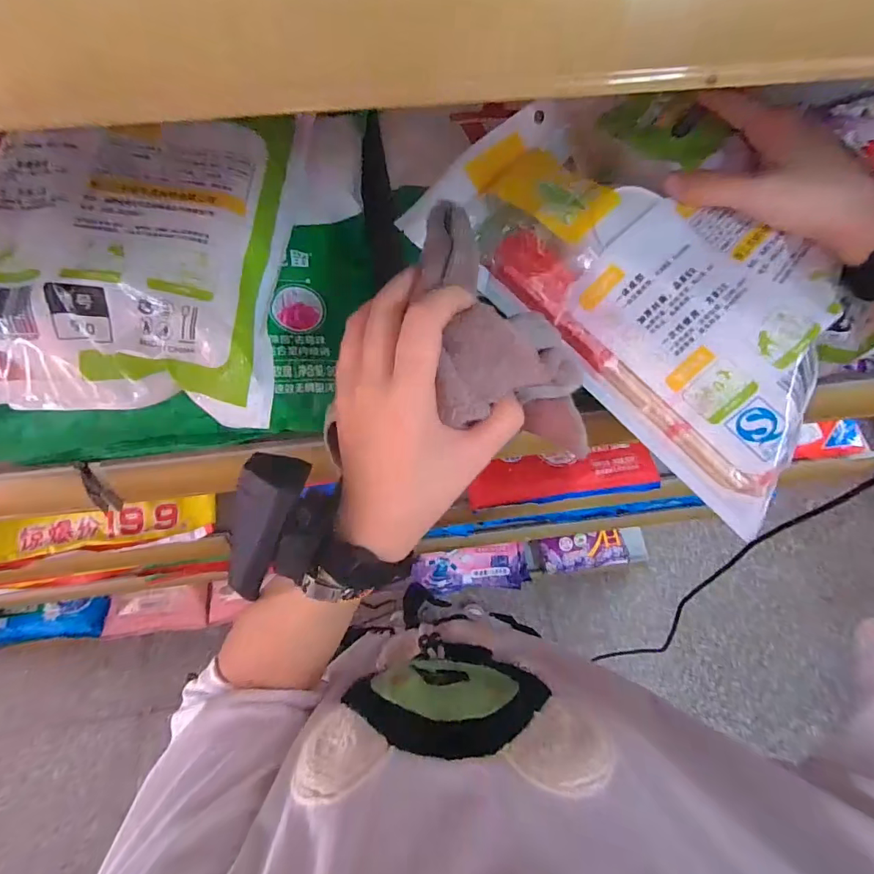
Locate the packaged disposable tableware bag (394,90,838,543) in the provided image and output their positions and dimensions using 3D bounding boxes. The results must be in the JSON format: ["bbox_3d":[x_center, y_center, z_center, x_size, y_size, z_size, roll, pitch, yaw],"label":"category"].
[{"bbox_3d":[0.132,-0.094,0.291,0.285,0.064,0.141,45,107,6],"label":"packaged disposable tableware bag"}]

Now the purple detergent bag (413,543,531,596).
[{"bbox_3d":[0.103,0.355,1.231,0.324,0.040,0.111,0,68,-18],"label":"purple detergent bag"}]

